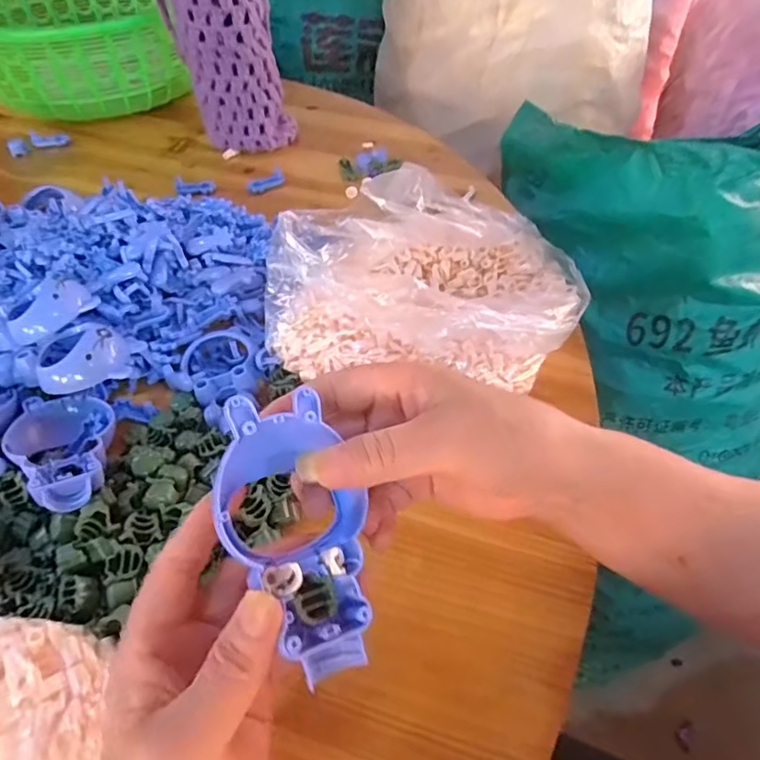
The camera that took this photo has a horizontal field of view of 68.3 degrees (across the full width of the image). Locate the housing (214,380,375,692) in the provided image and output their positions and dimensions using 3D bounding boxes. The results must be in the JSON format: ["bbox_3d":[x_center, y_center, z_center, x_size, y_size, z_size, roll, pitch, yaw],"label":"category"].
[{"bbox_3d":[-0.030,0.056,0.212,0.050,0.028,0.102,-19,78,-16],"label":"housing"}]

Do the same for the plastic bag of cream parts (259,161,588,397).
[{"bbox_3d":[0.039,-0.074,0.408,0.221,0.100,0.163,6,49,5],"label":"plastic bag of cream parts"}]

